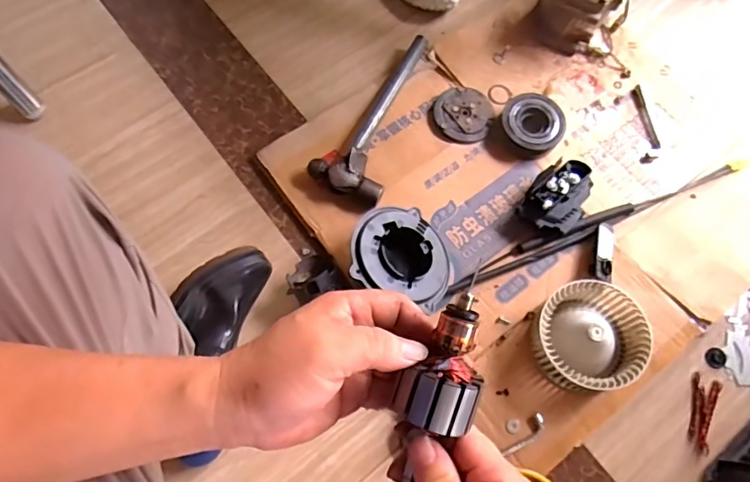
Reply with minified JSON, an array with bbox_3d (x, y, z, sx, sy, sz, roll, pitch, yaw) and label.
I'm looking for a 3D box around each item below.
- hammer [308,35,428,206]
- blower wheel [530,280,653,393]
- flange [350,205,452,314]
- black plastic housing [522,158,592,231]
[{"bbox_3d":[0.007,-0.221,0.853,0.123,0.049,0.342,21,69,5],"label":"hammer"},{"bbox_3d":[0.297,0.132,0.704,0.136,0.062,0.139,1,71,-2],"label":"blower wheel"},{"bbox_3d":[0.035,0.021,0.743,0.153,0.050,0.159,19,60,-17],"label":"flange"},{"bbox_3d":[0.284,-0.066,0.791,0.084,0.063,0.114,33,72,9],"label":"black plastic housing"}]

